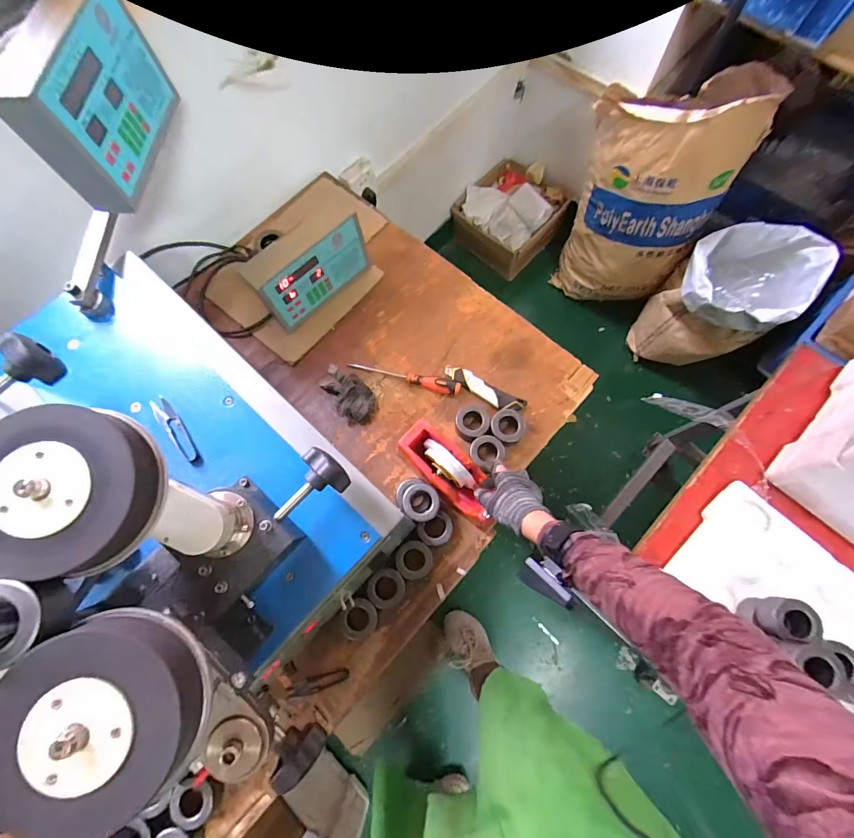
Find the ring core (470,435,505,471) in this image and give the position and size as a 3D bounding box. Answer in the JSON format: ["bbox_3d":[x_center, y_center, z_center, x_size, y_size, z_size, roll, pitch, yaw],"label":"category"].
[{"bbox_3d":[0.107,0.061,0.739,0.061,0.041,0.059,-1,73,2],"label":"ring core"}]

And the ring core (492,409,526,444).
[{"bbox_3d":[0.146,0.015,0.745,0.061,0.029,0.058,17,74,7],"label":"ring core"}]

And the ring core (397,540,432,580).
[{"bbox_3d":[-0.021,0.237,0.690,0.060,0.034,0.060,-1,73,2],"label":"ring core"}]

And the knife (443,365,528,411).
[{"bbox_3d":[0.107,-0.058,0.786,0.164,0.014,0.042,29,76,10],"label":"knife"}]

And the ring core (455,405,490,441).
[{"bbox_3d":[0.087,0.004,0.756,0.061,0.037,0.066,-1,73,2],"label":"ring core"}]

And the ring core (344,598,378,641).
[{"bbox_3d":[-0.106,0.324,0.662,0.051,0.032,0.061,40,78,12],"label":"ring core"}]

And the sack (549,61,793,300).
[{"bbox_3d":[0.654,-0.643,1.254,0.389,0.610,0.286,7,73,4],"label":"sack"}]

